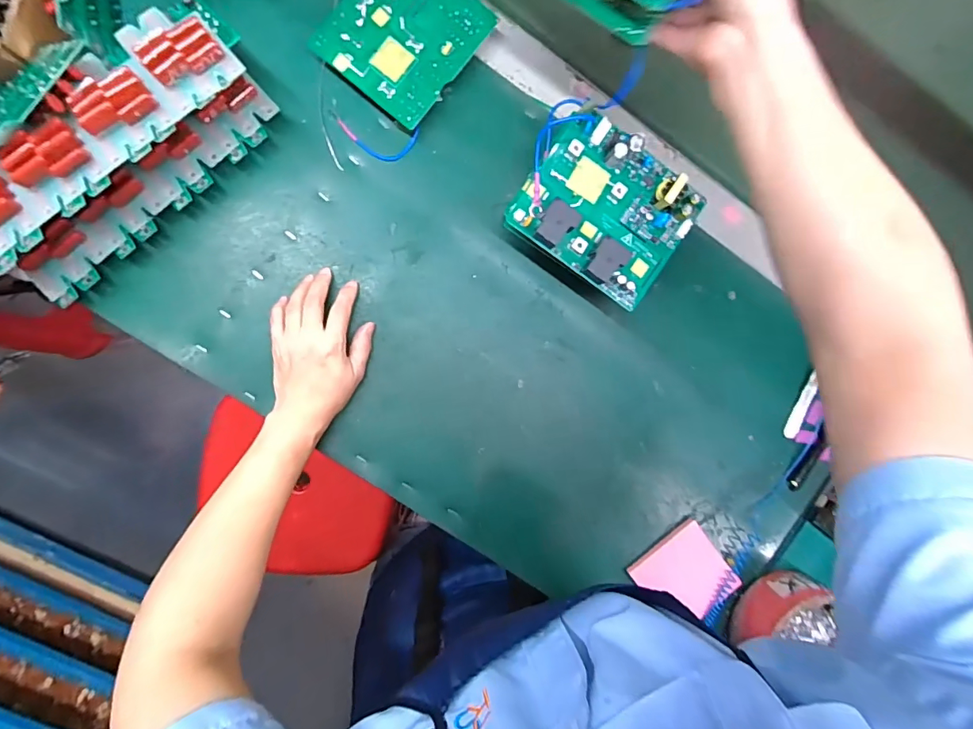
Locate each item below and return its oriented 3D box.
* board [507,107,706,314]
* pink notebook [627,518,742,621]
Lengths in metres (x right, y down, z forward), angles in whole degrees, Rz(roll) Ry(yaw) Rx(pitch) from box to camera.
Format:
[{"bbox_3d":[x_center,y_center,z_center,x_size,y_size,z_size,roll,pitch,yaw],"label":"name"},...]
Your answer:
[{"bbox_3d":[0.101,-0.127,0.373,0.133,0.029,0.115,32,87,-6],"label":"board"},{"bbox_3d":[0.203,0.217,0.472,0.085,0.015,0.084,-36,95,-5],"label":"pink notebook"}]

